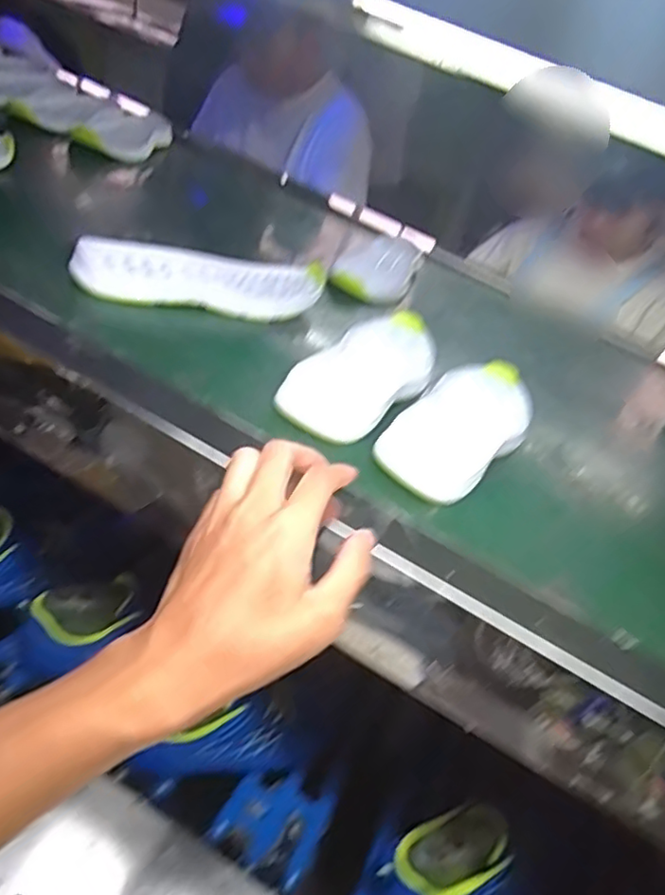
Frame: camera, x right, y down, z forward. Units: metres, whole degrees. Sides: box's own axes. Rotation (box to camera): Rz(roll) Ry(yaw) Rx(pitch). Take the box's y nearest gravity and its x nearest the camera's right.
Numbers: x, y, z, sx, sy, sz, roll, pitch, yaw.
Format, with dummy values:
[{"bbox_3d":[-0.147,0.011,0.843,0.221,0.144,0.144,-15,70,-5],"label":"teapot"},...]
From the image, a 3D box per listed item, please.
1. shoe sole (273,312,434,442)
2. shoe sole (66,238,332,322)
[{"bbox_3d":[0.041,-0.071,0.544,0.085,0.031,0.242,26,34,17],"label":"shoe sole"},{"bbox_3d":[-0.115,-0.159,0.578,0.235,0.027,0.093,-4,54,-33],"label":"shoe sole"}]

